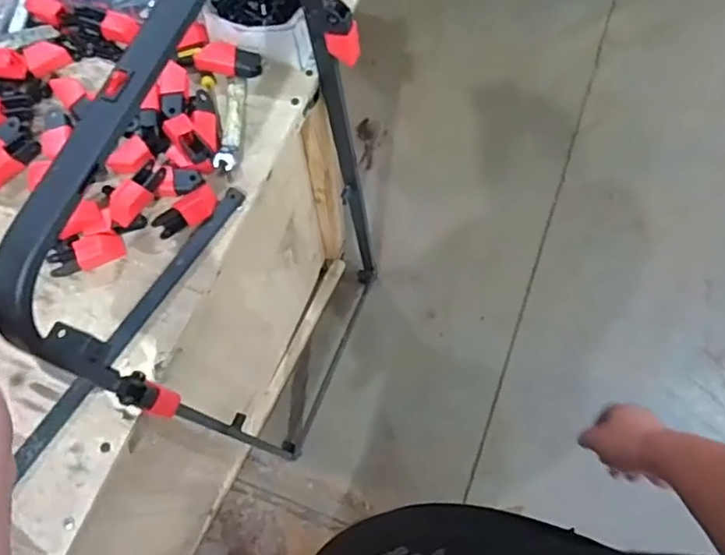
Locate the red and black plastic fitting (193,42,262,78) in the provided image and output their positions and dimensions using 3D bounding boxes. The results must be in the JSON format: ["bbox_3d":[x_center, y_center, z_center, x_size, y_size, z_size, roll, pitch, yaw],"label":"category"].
[{"bbox_3d":[-0.183,-0.294,0.828,0.083,0.027,0.036,13,72,4],"label":"red and black plastic fitting"}]

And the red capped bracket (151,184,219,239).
[{"bbox_3d":[-0.217,-0.080,0.754,0.082,0.019,0.043,-33,75,-11],"label":"red capped bracket"}]

